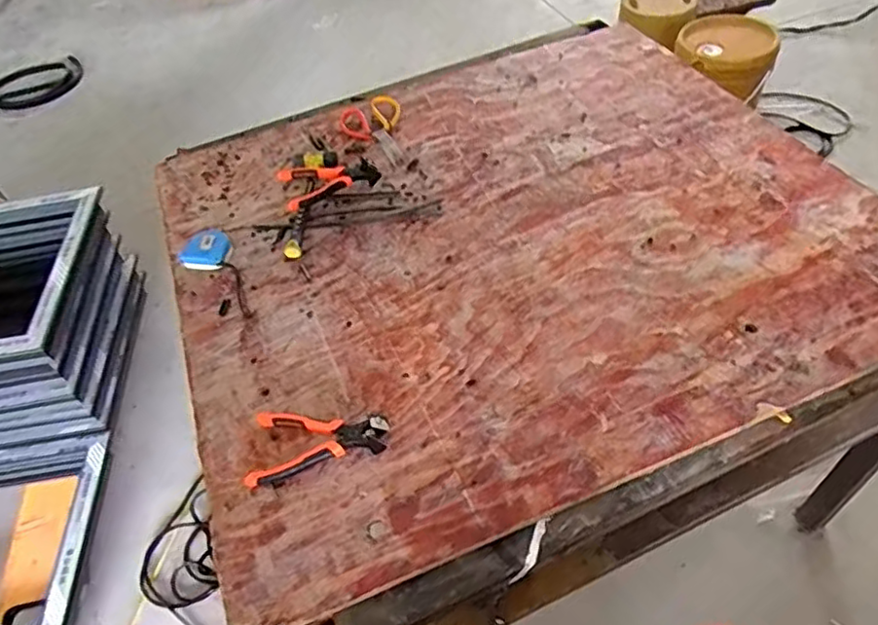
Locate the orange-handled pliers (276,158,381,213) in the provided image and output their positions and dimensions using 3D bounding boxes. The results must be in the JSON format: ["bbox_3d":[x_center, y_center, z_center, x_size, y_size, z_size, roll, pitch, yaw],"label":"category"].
[{"bbox_3d":[-0.199,-0.240,1.102,0.167,0.029,0.118,-26,52,-15],"label":"orange-handled pliers"}]

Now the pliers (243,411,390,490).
[{"bbox_3d":[-0.147,0.158,0.755,0.168,0.035,0.098,-3,50,4],"label":"pliers"}]

